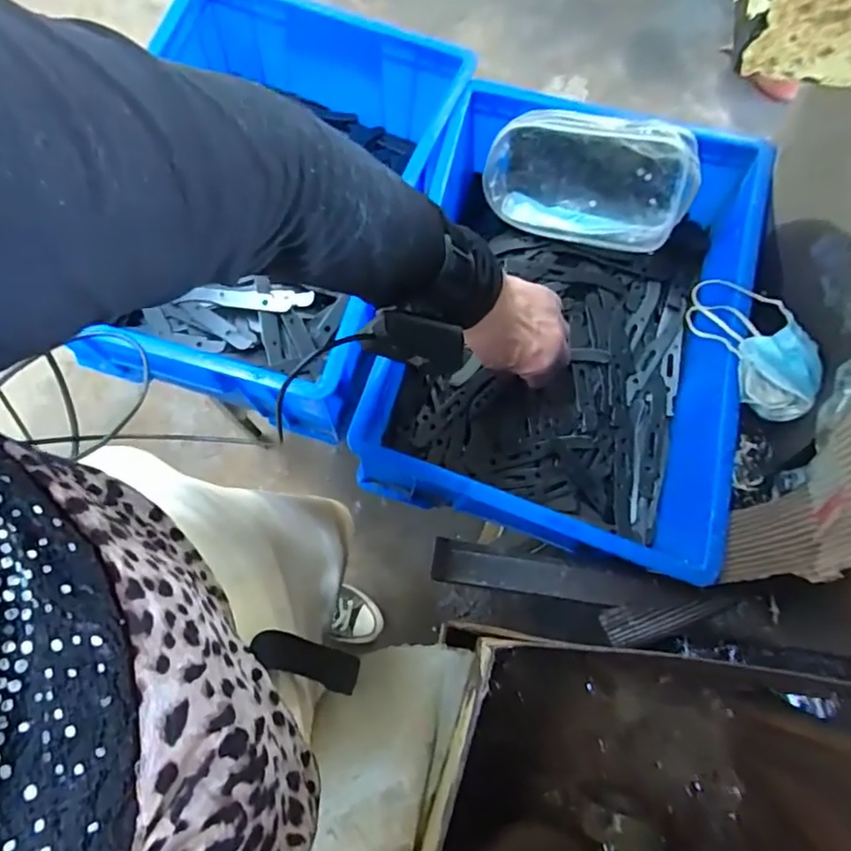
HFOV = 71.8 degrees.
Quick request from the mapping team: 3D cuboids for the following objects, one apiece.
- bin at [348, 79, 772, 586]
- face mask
[{"bbox_3d":[0.128,-0.101,0.553,0.290,0.123,0.416,14,74,2],"label":"bin"},{"bbox_3d":[0.269,-0.068,0.480,0.056,0.048,0.132,-27,77,-9],"label":"face mask"}]

